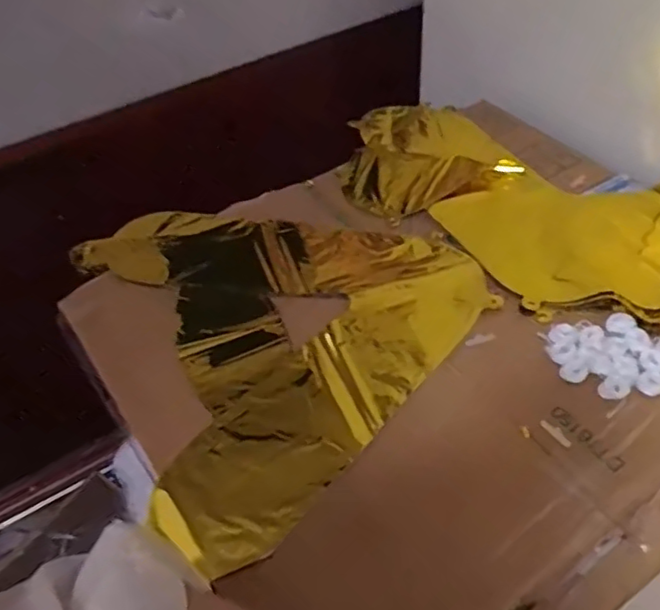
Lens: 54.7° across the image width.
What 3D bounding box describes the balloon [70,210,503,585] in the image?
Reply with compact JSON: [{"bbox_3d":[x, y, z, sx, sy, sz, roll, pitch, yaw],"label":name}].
[{"bbox_3d":[-0.090,0.006,0.594,0.371,0.032,0.337,33,58,29],"label":"balloon"}]

